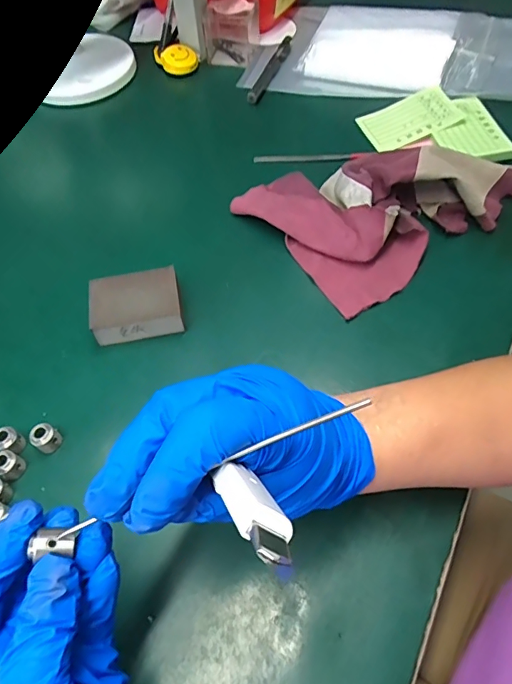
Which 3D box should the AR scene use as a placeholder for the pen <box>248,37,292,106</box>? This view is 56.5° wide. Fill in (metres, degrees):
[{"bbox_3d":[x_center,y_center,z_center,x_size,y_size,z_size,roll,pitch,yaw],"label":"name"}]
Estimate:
[{"bbox_3d":[0.019,-0.335,0.582,0.015,0.011,0.137,15,59,14],"label":"pen"}]

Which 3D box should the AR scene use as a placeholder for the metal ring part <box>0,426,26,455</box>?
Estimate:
[{"bbox_3d":[-0.168,0.069,0.326,0.014,0.020,0.016,32,64,23],"label":"metal ring part"}]

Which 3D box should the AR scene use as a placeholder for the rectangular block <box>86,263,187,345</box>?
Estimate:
[{"bbox_3d":[-0.094,-0.028,0.382,0.068,0.027,0.052,-8,56,-1],"label":"rectangular block"}]

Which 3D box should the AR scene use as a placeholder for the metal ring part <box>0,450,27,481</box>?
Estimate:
[{"bbox_3d":[-0.165,0.082,0.317,0.013,0.018,0.016,20,60,17],"label":"metal ring part"}]

